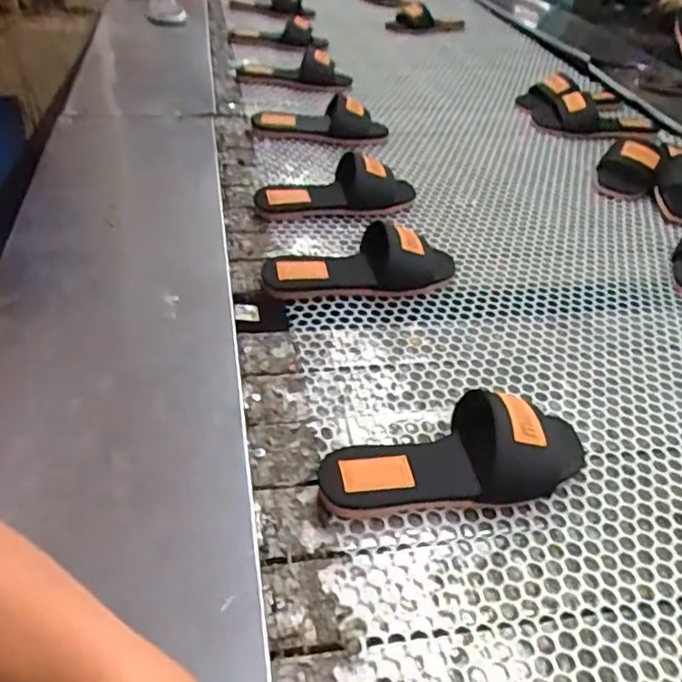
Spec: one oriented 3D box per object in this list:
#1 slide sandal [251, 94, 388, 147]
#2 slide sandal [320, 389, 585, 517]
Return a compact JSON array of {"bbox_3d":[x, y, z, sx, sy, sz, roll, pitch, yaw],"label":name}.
[{"bbox_3d":[-0.036,-0.365,1.021,0.215,0.062,0.083,11,40,8],"label":"slide sandal"},{"bbox_3d":[0.093,0.088,0.500,0.219,0.069,0.081,-2,40,-7],"label":"slide sandal"}]

